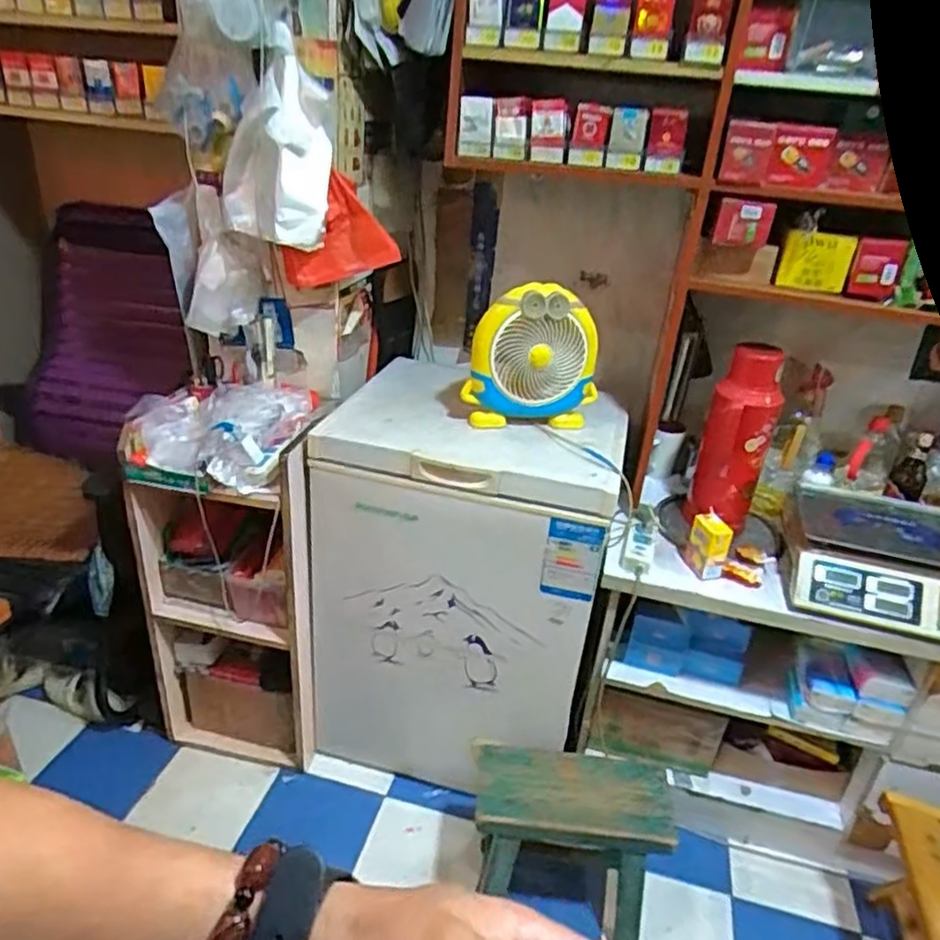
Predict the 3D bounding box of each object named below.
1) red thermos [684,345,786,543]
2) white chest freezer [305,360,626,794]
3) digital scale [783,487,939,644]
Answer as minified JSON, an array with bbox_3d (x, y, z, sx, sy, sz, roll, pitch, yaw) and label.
[{"bbox_3d":[0.524,-0.061,1.381,0.126,0.344,0.114,19,31,25],"label":"red thermos"},{"bbox_3d":[-0.003,0.207,1.556,0.559,0.713,0.507,12,29,12],"label":"white chest freezer"},{"bbox_3d":[0.807,0.175,1.317,0.383,0.105,0.309,13,29,14],"label":"digital scale"}]

